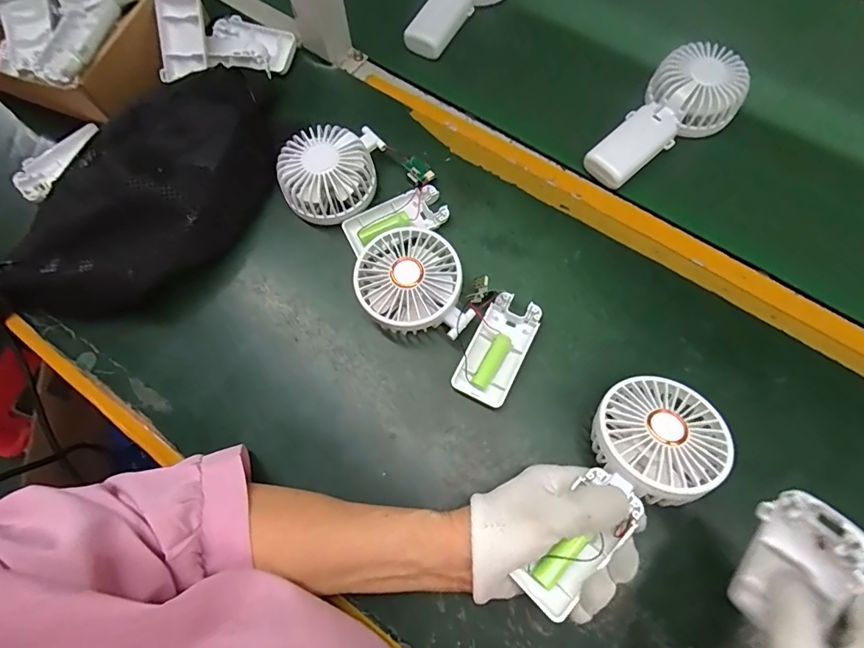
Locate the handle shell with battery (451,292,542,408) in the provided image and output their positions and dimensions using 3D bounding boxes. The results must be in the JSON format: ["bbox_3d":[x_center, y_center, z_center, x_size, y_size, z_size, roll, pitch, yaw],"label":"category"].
[{"bbox_3d":[0.056,0.022,0.390,0.044,0.016,0.093,26,73,11],"label":"handle shell with battery"}]

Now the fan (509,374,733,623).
[{"bbox_3d":[0.129,0.111,0.313,0.080,0.031,0.182,40,75,14],"label":"fan"}]

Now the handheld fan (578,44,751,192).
[{"bbox_3d":[0.233,-0.200,0.448,0.086,0.042,0.171,43,77,15],"label":"handheld fan"}]

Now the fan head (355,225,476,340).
[{"bbox_3d":[-0.015,-0.033,0.397,0.090,0.047,0.086,-1,70,2],"label":"fan head"}]

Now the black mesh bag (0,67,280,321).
[{"bbox_3d":[-0.255,-0.111,0.415,0.141,0.081,0.311,39,76,14],"label":"black mesh bag"}]

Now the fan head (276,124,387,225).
[{"bbox_3d":[-0.095,-0.144,0.429,0.093,0.033,0.091,-1,70,2],"label":"fan head"}]

